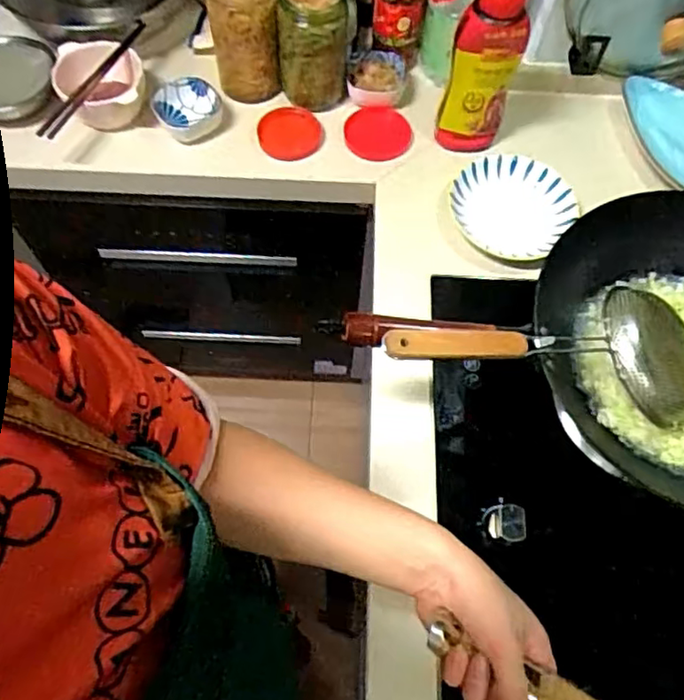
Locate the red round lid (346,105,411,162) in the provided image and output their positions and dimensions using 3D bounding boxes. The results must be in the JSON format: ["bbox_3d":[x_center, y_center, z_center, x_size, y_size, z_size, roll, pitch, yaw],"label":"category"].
[{"bbox_3d":[0.055,-0.318,0.925,0.096,0.017,0.093,-3,70,8],"label":"red round lid"}]

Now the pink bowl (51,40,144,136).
[{"bbox_3d":[-0.348,-0.378,0.898,0.124,0.060,0.126,-7,64,-5],"label":"pink bowl"}]

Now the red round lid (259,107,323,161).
[{"bbox_3d":[-0.076,-0.320,0.916,0.090,0.012,0.091,-1,66,3],"label":"red round lid"}]

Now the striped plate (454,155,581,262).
[{"bbox_3d":[0.234,-0.199,0.858,0.159,0.034,0.160,-1,63,2],"label":"striped plate"}]

